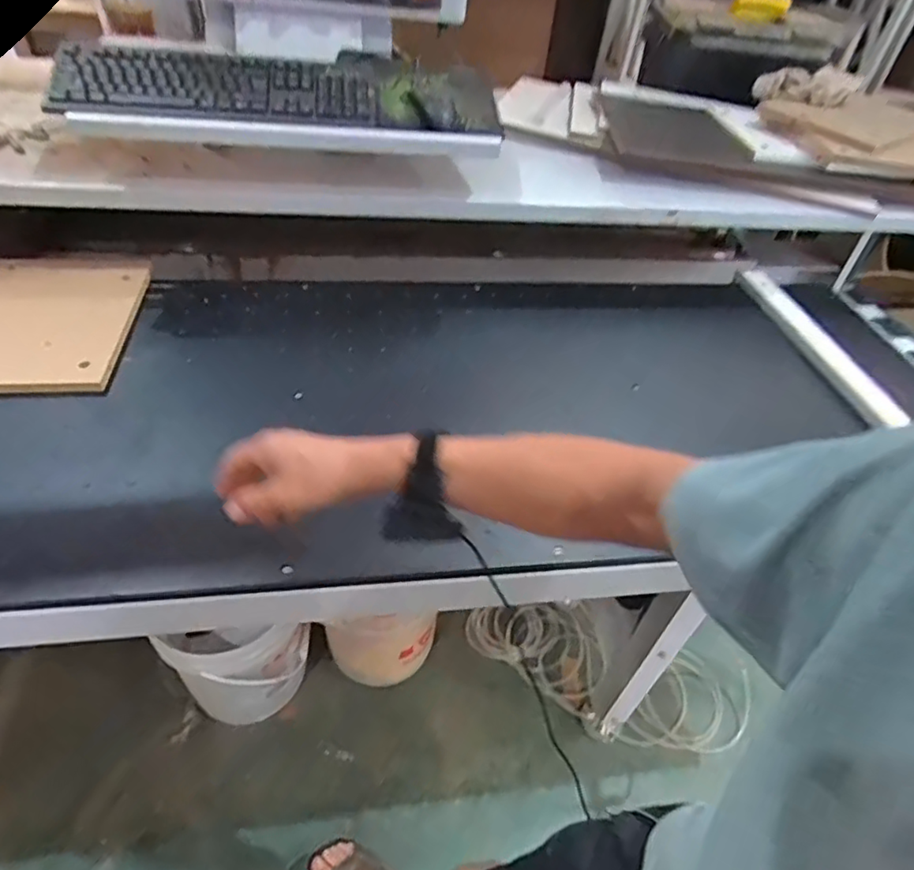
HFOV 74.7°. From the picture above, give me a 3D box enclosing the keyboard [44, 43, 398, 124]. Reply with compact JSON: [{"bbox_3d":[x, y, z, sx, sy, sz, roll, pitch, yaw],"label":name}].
[{"bbox_3d":[-0.337,-0.503,0.865,0.443,0.052,0.136,-1,44,-9],"label":"keyboard"}]

